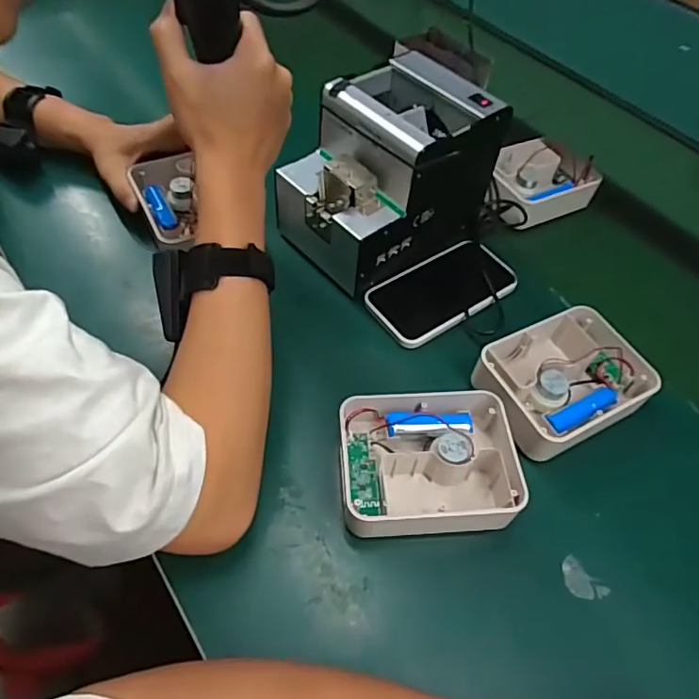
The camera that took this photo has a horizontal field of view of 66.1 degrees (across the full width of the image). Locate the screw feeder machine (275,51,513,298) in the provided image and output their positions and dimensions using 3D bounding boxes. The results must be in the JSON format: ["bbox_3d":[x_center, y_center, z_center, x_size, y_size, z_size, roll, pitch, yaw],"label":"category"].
[{"bbox_3d":[0.039,-0.176,0.524,0.188,0.136,0.140,-31,62,-25],"label":"screw feeder machine"}]

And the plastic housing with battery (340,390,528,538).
[{"bbox_3d":[0.058,0.085,0.405,0.127,0.045,0.103,-1,54,-6],"label":"plastic housing with battery"}]

